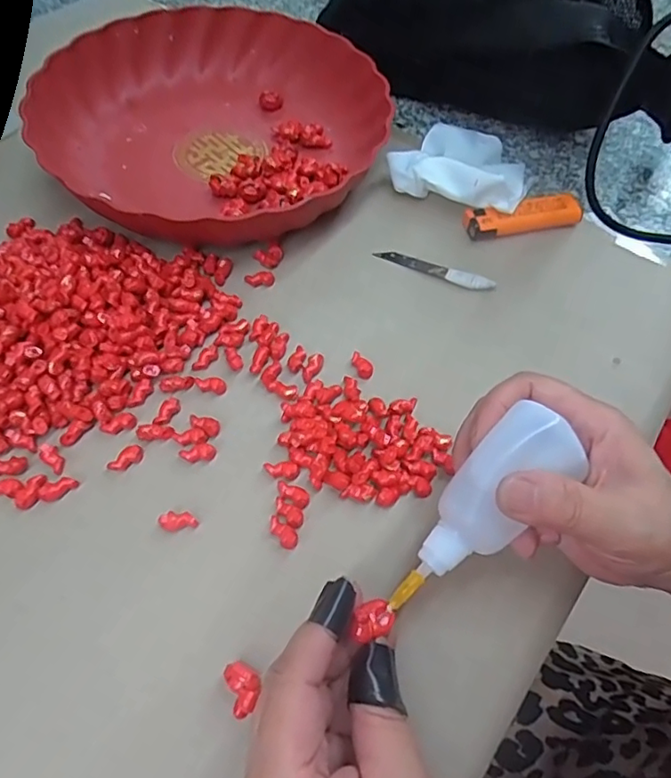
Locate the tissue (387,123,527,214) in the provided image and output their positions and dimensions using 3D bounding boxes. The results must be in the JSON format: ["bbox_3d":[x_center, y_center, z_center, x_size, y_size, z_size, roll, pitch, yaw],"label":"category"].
[{"bbox_3d":[0.098,-0.169,0.413,0.094,0.034,0.094,30,62,14],"label":"tissue"}]

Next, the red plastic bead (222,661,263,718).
[{"bbox_3d":[-0.038,0.126,0.236,0.014,0.012,0.020,-18,62,-13],"label":"red plastic bead"}]

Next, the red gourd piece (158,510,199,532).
[{"bbox_3d":[-0.077,0.065,0.277,0.018,0.007,0.009,-4,60,-5],"label":"red gourd piece"}]

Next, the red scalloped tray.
[{"bbox_3d":[-0.095,-0.208,0.423,0.257,0.043,0.224,27,62,13],"label":"red scalloped tray"}]

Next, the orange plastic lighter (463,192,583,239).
[{"bbox_3d":[0.132,-0.123,0.396,0.081,0.013,0.026,-8,60,-8],"label":"orange plastic lighter"}]

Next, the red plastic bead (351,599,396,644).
[{"bbox_3d":[0.014,0.091,0.221,0.019,0.011,0.014,-38,67,-23],"label":"red plastic bead"}]

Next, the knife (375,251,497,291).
[{"bbox_3d":[0.066,-0.080,0.375,0.081,0.005,0.010,21,61,10],"label":"knife"}]

